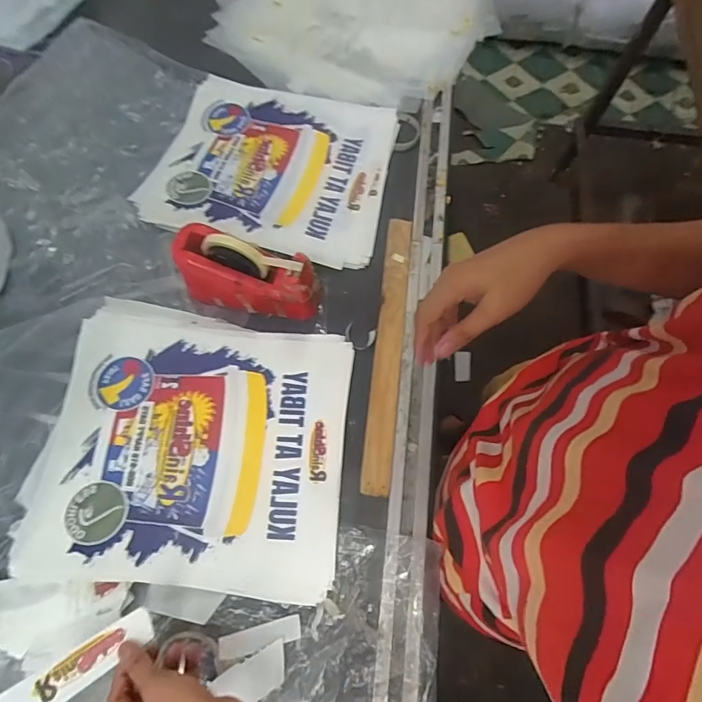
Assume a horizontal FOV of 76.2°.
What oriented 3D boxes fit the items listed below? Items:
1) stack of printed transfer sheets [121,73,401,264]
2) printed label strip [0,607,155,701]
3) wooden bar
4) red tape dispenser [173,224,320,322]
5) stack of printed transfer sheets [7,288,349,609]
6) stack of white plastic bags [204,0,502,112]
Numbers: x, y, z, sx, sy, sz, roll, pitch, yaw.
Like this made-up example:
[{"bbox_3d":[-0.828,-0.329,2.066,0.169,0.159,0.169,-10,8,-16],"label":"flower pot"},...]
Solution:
[{"bbox_3d":[-0.137,-0.331,0.783,0.394,0.024,0.347,11,68,2],"label":"stack of printed transfer sheets"},{"bbox_3d":[-0.258,0.302,0.430,0.127,0.008,0.036,-27,72,-27],"label":"printed label strip"},{"bbox_3d":[0.056,-0.014,0.652,0.038,0.024,0.425,7,68,1],"label":"wooden bar"},{"bbox_3d":[-0.150,-0.113,0.645,0.200,0.096,0.075,19,68,6],"label":"red tape dispenser"},{"bbox_3d":[-0.208,0.114,0.596,0.392,0.024,0.352,6,68,0],"label":"stack of printed transfer sheets"},{"bbox_3d":[-0.022,-0.662,0.890,0.572,0.110,0.333,18,69,5],"label":"stack of white plastic bags"}]

